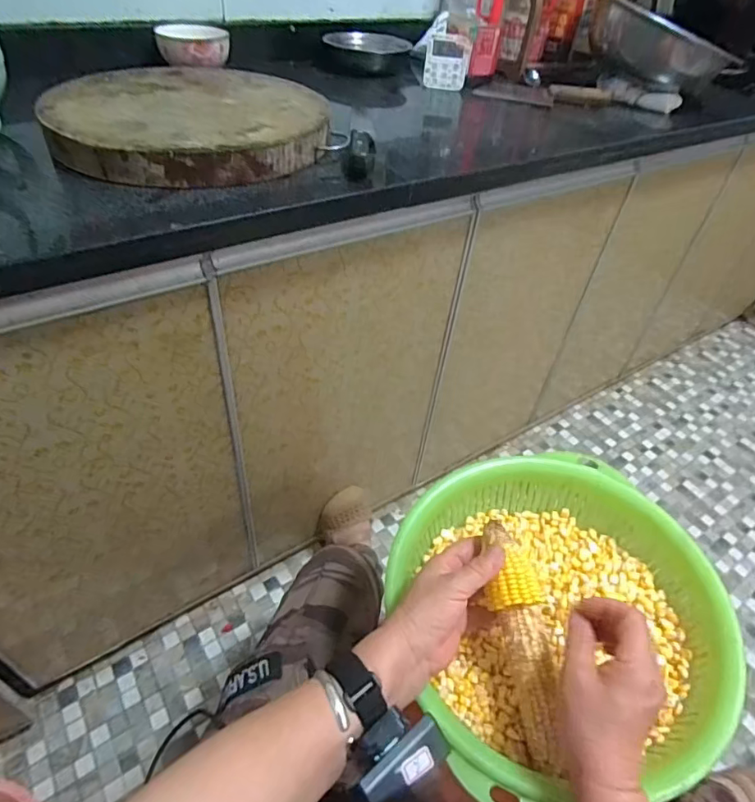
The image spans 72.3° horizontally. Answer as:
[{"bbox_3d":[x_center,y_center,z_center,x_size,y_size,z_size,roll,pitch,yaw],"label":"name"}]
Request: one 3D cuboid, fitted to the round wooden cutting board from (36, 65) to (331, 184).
[{"bbox_3d":[-0.229,-0.356,0.637,0.308,0.039,0.325,-14,49,-20],"label":"round wooden cutting board"}]

